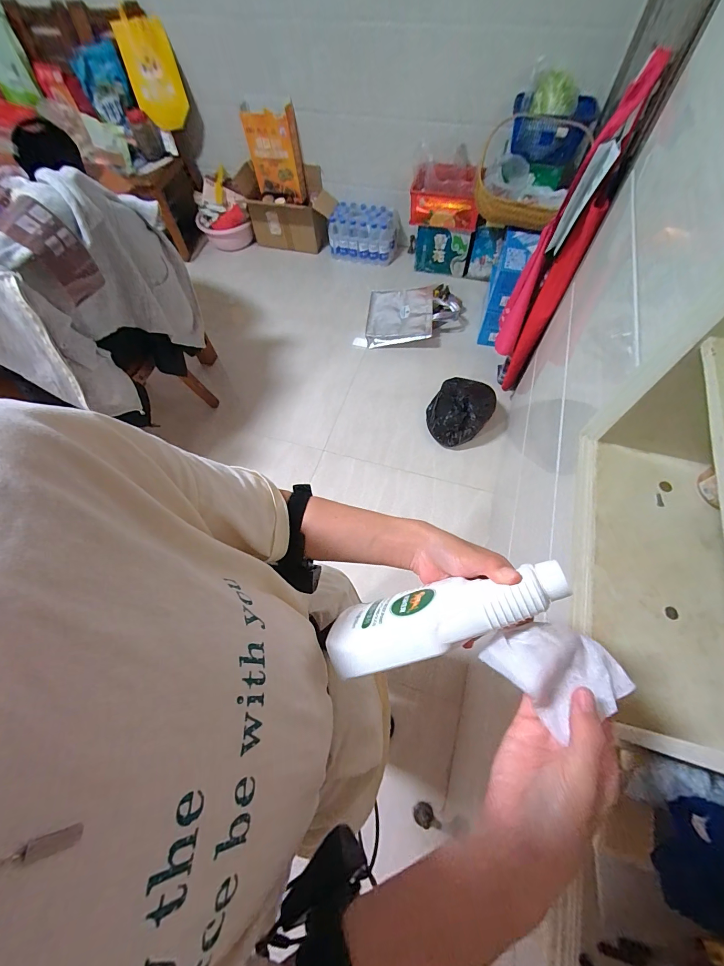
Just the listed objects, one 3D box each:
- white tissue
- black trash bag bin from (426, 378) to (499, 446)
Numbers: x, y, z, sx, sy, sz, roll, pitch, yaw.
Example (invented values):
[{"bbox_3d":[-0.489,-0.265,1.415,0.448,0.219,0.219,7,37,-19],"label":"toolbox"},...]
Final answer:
[{"bbox_3d":[0.150,0.141,0.269,0.071,0.022,0.086,-40,69,-16],"label":"white tissue"},{"bbox_3d":[0.428,-0.326,1.550,0.257,0.224,0.267,-1,64,2],"label":"black trash bag bin"}]

